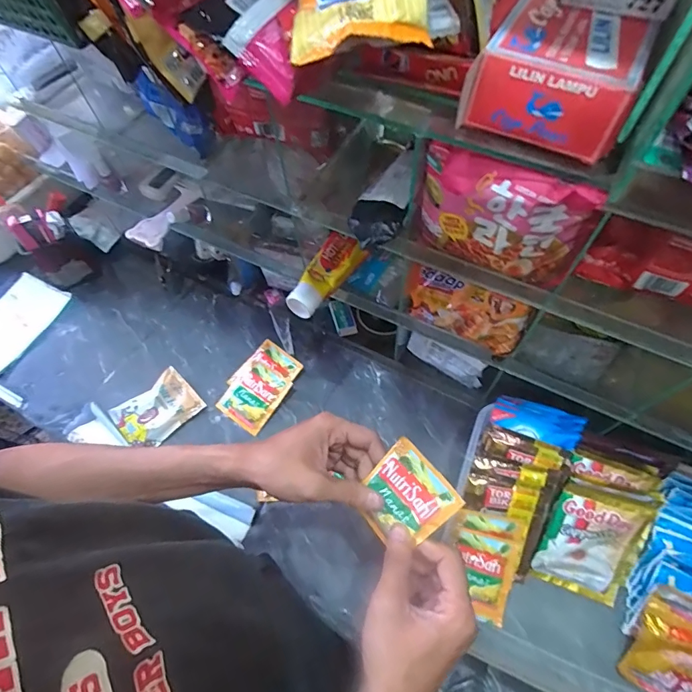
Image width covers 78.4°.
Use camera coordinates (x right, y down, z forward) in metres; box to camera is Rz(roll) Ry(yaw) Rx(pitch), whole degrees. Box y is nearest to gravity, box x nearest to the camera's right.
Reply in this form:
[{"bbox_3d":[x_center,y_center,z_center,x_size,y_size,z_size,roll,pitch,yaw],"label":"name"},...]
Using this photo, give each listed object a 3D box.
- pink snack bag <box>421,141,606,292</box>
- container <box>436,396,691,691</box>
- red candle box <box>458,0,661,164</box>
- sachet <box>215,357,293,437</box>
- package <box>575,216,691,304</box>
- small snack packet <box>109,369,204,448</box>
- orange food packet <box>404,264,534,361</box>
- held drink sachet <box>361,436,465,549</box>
[{"bbox_3d":[0.116,-0.095,0.327,0.128,0.098,0.026,25,67,15],"label":"pink snack bag"},{"bbox_3d":[0.274,0.232,0.435,0.330,0.111,0.247,19,65,12],"label":"container"},{"bbox_3d":[0.152,-0.196,0.279,0.089,0.038,0.157,27,67,16],"label":"red candle box"},{"bbox_3d":[-0.127,0.068,0.593,0.075,0.006,0.091,31,74,20],"label":"sachet"},{"bbox_3d":[0.253,-0.062,0.334,0.111,0.057,0.021,23,66,14],"label":"package"},{"bbox_3d":[-0.259,0.090,0.588,0.104,0.022,0.079,-40,68,-16],"label":"small snack packet"},{"bbox_3d":[0.124,-0.039,0.455,0.130,0.071,0.028,29,68,17],"label":"orange food packet"},{"bbox_3d":[0.051,0.136,0.375,0.079,0.006,0.071,-50,63,13],"label":"held drink sachet"}]

